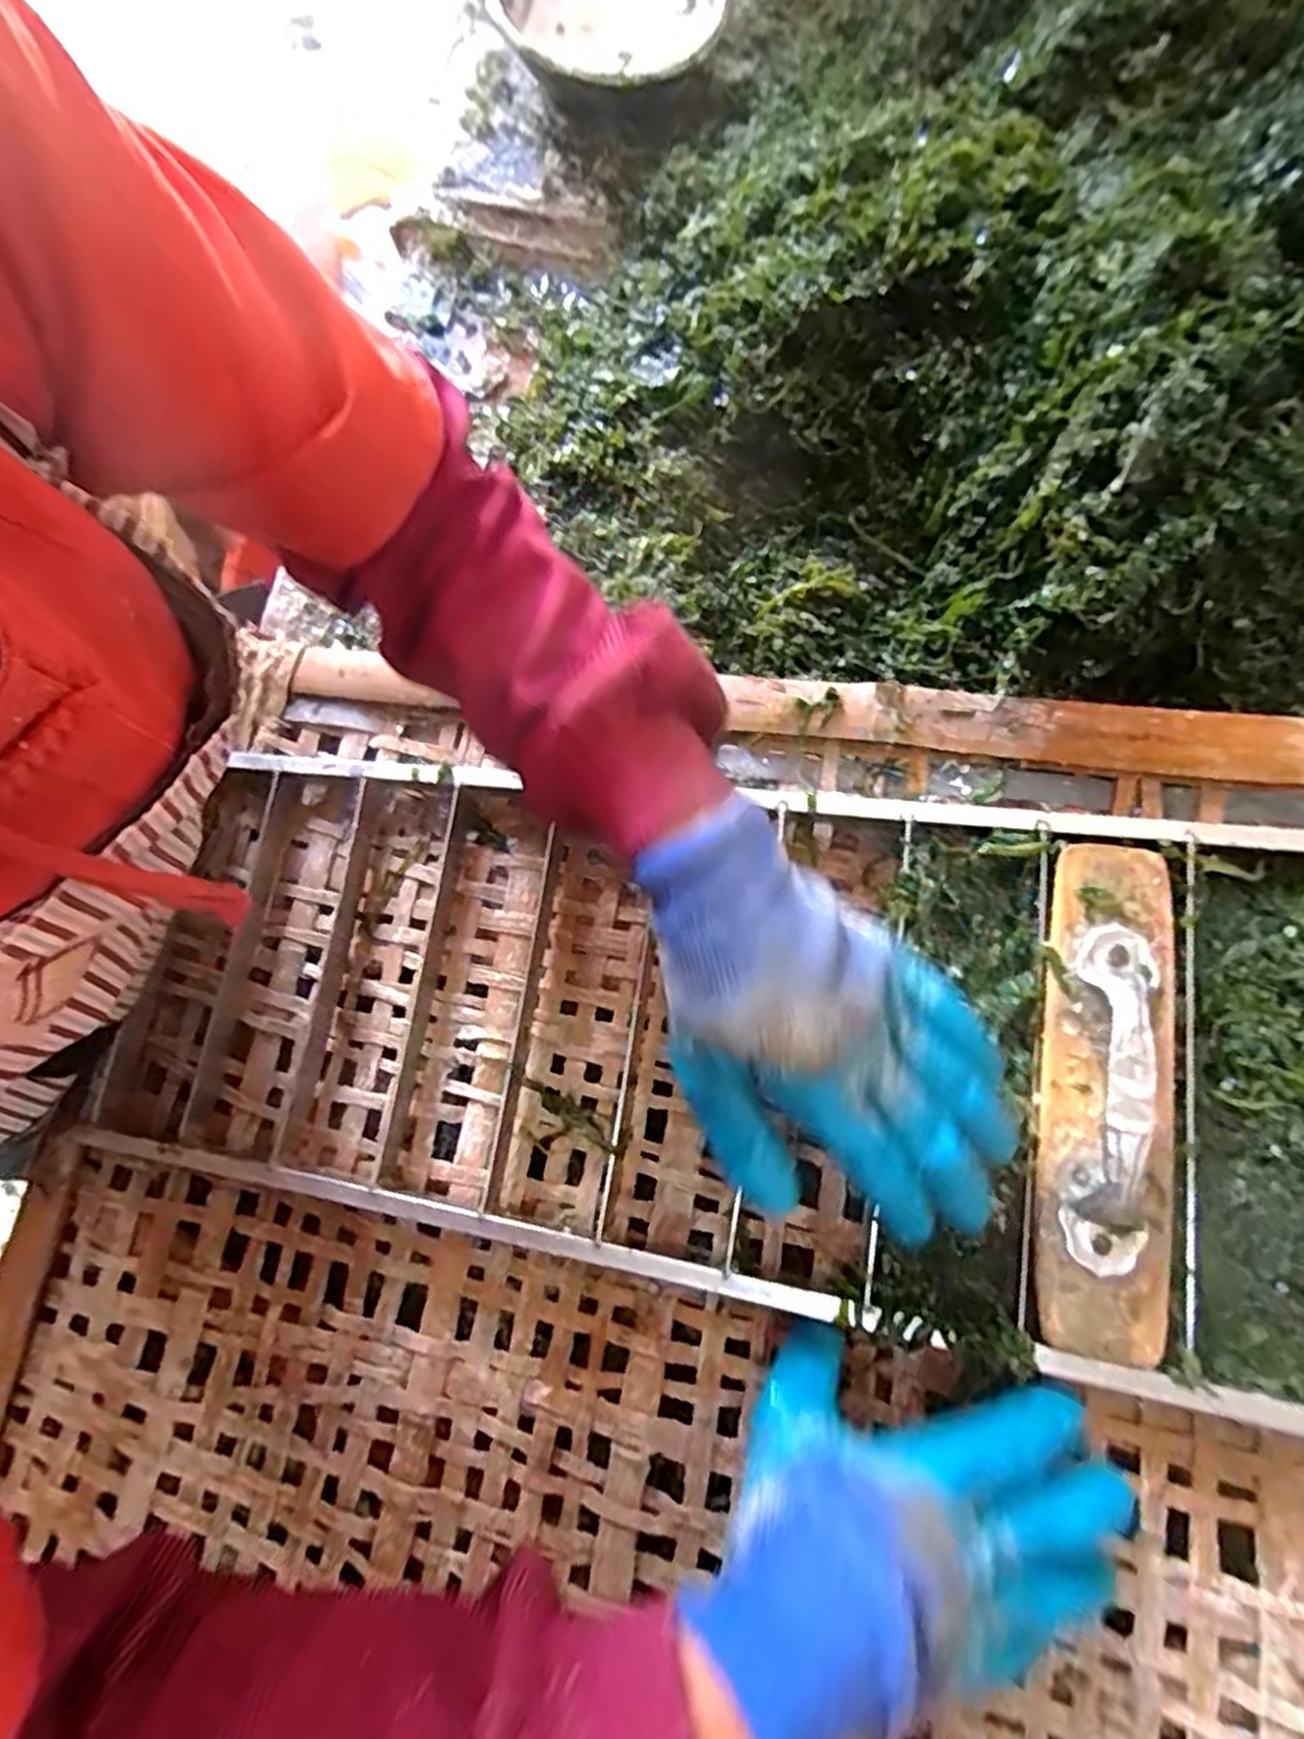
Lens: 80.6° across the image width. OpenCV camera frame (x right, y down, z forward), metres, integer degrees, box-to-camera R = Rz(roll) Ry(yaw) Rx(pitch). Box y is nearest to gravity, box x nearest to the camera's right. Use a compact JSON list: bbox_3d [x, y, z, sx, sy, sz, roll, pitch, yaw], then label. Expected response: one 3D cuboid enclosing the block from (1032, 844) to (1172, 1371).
[{"bbox_3d":[0.198,0.093,0.327,0.050,0.032,0.213,9,77,2],"label":"block"}]

